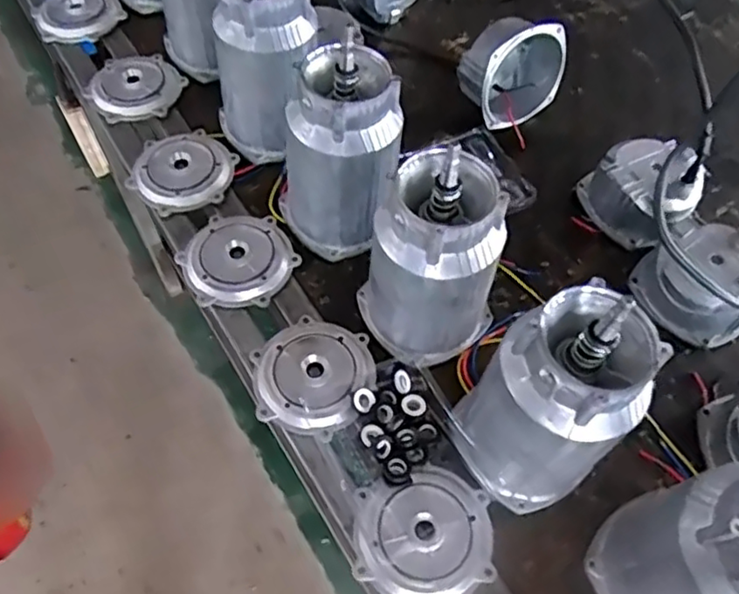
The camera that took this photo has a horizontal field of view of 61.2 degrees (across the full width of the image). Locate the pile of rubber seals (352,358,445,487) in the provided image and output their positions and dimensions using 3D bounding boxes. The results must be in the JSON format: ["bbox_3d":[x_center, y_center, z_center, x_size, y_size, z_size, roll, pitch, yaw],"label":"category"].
[{"bbox_3d":[0.029,0.123,0.624,0.082,0.019,0.117,-16,60,-11],"label":"pile of rubber seals"}]

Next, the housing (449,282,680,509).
[{"bbox_3d":[0.150,0.090,0.533,0.108,0.216,0.123,-24,62,-16],"label":"housing"}]

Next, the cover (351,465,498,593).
[{"bbox_3d":[0.052,0.219,0.568,0.129,0.025,0.117,-17,60,-13],"label":"cover"}]

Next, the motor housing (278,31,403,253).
[{"bbox_3d":[-0.037,-0.151,0.685,0.129,0.211,0.106,-3,59,-4],"label":"motor housing"}]

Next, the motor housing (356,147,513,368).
[{"bbox_3d":[0.058,-0.037,0.613,0.109,0.212,0.123,-28,63,-18],"label":"motor housing"}]

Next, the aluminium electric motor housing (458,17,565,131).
[{"bbox_3d":[0.194,-0.311,0.851,0.138,0.127,0.086,-26,63,-17],"label":"aluminium electric motor housing"}]

